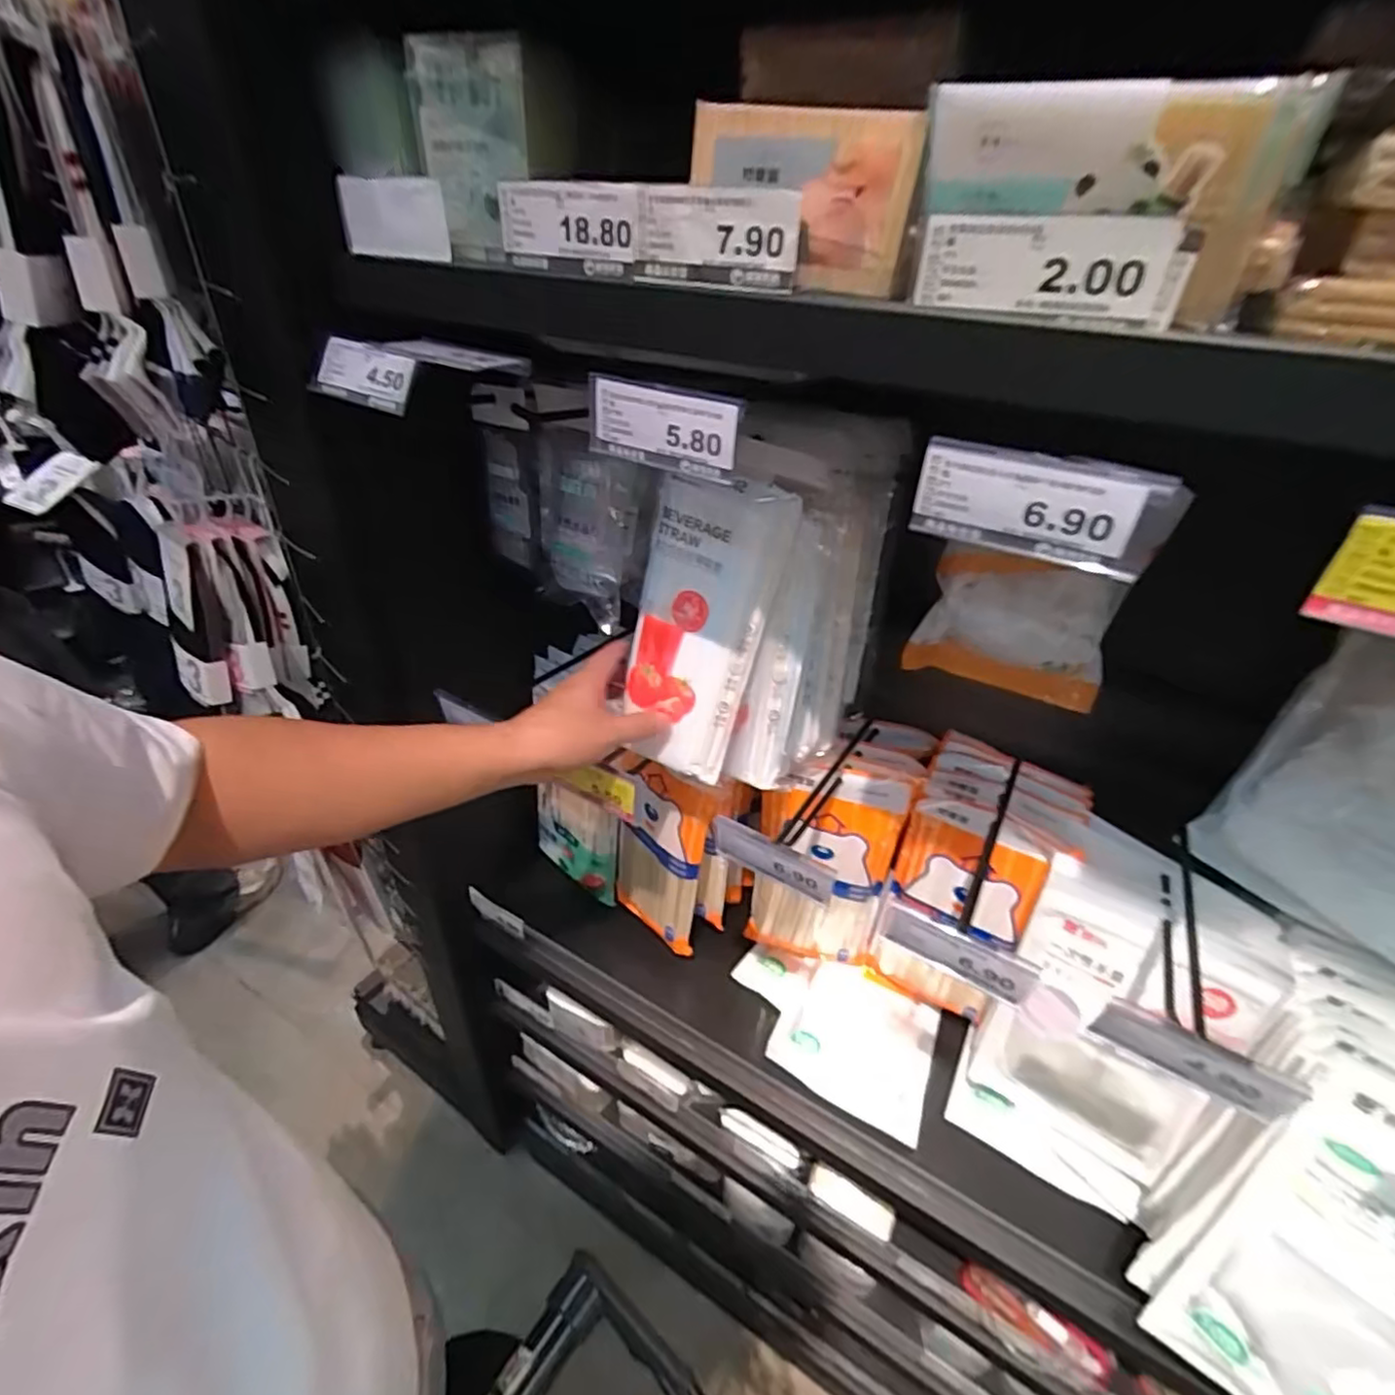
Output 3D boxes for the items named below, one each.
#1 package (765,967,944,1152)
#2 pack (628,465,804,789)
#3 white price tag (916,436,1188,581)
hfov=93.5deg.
[{"bbox_3d":[0.172,0.371,0.713,0.159,0.020,0.150,18,38,20],"label":"package"},{"bbox_3d":[0.000,-0.049,0.528,0.107,0.239,0.017,21,21,23],"label":"pack"},{"bbox_3d":[0.153,-0.086,0.298,0.104,0.044,0.007,22,39,24],"label":"white price tag"}]

